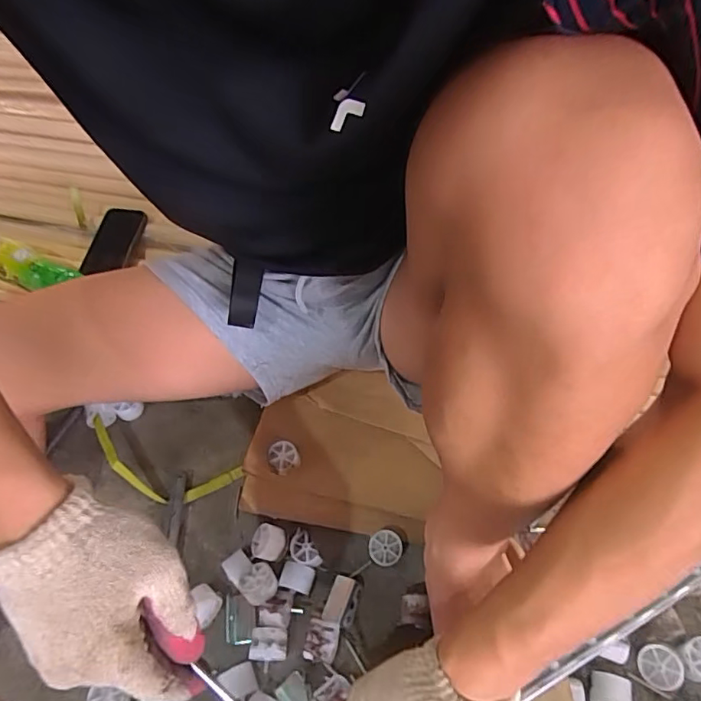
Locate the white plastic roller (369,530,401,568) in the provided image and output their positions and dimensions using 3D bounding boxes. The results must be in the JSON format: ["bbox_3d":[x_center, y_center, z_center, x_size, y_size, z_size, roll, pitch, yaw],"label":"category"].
[{"bbox_3d":[0.037,0.210,0.538,0.033,0.023,0.034,-2,54,3],"label":"white plastic roller"}]

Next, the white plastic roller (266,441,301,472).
[{"bbox_3d":[-0.078,0.126,0.594,0.034,0.026,0.033,-3,55,4],"label":"white plastic roller"}]

